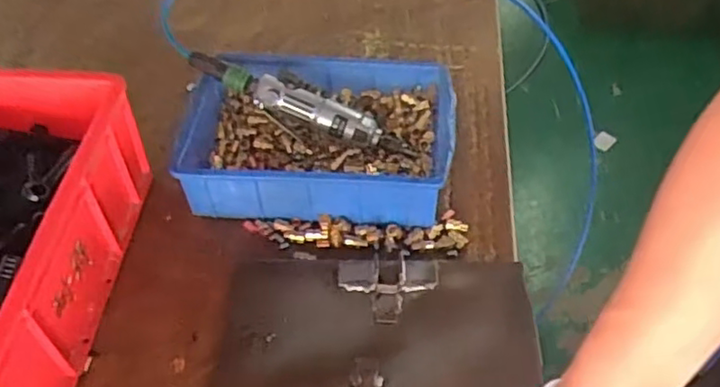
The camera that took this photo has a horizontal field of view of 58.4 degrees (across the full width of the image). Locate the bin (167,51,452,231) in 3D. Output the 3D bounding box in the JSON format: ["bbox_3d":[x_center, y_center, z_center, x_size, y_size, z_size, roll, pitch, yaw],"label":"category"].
[{"bbox_3d":[-0.047,-0.065,0.741,0.301,0.082,0.203,2,50,4],"label":"bin"}]

